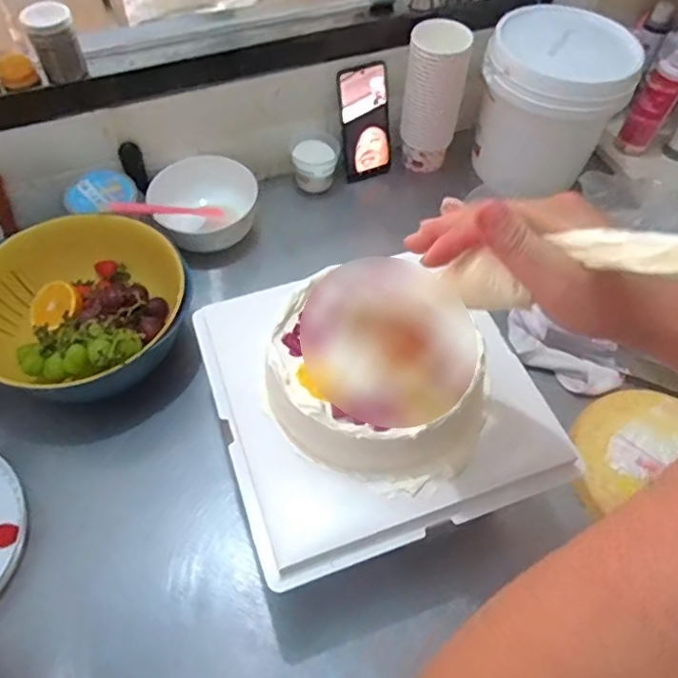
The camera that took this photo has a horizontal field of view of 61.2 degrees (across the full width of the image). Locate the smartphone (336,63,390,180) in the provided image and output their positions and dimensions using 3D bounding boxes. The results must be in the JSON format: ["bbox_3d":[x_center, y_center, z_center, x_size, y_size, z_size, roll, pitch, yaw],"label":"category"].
[{"bbox_3d":[0.042,-0.329,0.875,0.076,0.170,0.012,-13,41,-6],"label":"smartphone"}]

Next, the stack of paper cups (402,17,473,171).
[{"bbox_3d":[0.140,-0.361,0.865,0.088,0.198,0.071,6,55,2],"label":"stack of paper cups"}]

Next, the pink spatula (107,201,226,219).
[{"bbox_3d":[-0.229,-0.176,0.787,0.165,0.011,0.022,-9,51,-44],"label":"pink spatula"}]

